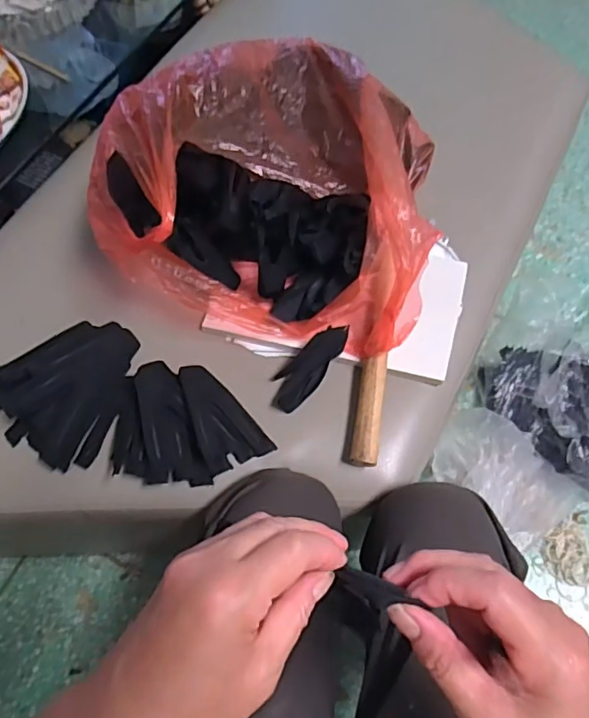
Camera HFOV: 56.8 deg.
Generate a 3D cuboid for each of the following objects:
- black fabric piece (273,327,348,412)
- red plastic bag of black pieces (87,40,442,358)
[{"bbox_3d":[0.016,0.007,0.596,0.040,0.016,0.108,37,90,17],"label":"black fabric piece"},{"bbox_3d":[-0.018,-0.194,0.609,0.335,0.212,0.306,9,65,9],"label":"red plastic bag of black pieces"}]

